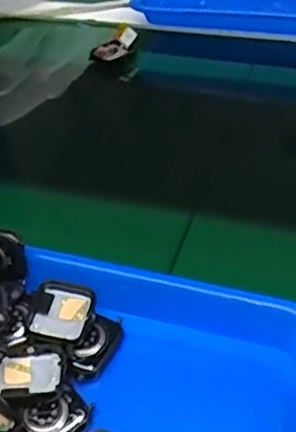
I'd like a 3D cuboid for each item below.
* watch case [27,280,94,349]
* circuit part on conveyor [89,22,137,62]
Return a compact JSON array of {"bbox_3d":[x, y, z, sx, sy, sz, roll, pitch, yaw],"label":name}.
[{"bbox_3d":[-0.053,0.060,0.379,0.037,0.016,0.045,8,45,14],"label":"watch case"},{"bbox_3d":[-0.037,-0.183,0.662,0.055,0.025,0.013,-34,47,-2],"label":"circuit part on conveyor"}]

